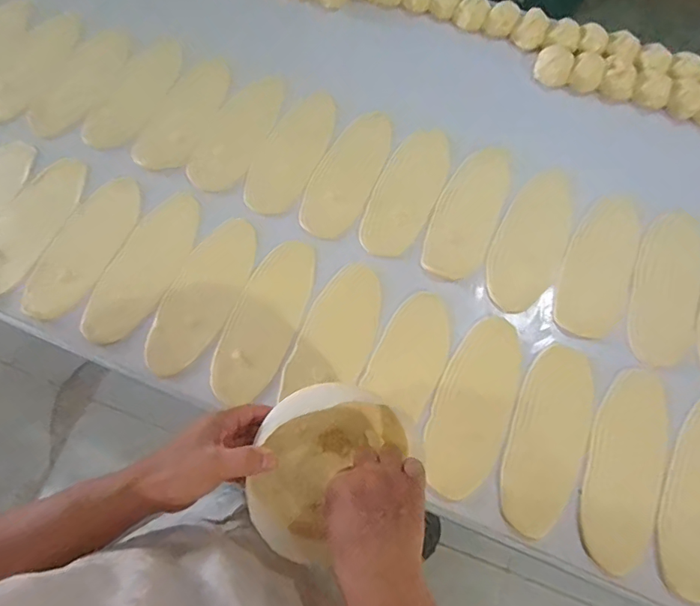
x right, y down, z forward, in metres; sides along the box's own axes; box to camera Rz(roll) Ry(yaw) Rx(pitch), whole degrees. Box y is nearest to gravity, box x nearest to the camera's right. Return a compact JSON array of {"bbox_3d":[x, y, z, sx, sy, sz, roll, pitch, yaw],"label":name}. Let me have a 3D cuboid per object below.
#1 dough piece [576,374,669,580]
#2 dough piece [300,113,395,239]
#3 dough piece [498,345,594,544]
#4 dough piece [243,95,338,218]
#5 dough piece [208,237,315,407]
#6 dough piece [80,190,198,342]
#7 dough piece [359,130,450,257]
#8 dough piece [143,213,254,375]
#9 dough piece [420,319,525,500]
[{"bbox_3d":[0.321,0.187,0.558,0.077,0.015,0.229,21,72,7],"label":"dough piece"},{"bbox_3d":[0.000,-0.195,0.704,0.087,0.004,0.225,22,72,8],"label":"dough piece"},{"bbox_3d":[0.237,0.160,0.575,0.082,0.016,0.219,20,72,7],"label":"dough piece"},{"bbox_3d":[-0.086,-0.229,0.719,0.088,0.006,0.224,21,72,8],"label":"dough piece"},{"bbox_3d":[-0.108,0.020,0.631,0.087,0.004,0.228,21,72,7],"label":"dough piece"},{"bbox_3d":[-0.278,-0.051,0.655,0.090,0.009,0.230,25,73,9],"label":"dough piece"},{"bbox_3d":[0.082,-0.162,0.692,0.086,0.004,0.215,24,73,8],"label":"dough piece"},{"bbox_3d":[-0.195,-0.012,0.640,0.089,0.004,0.226,24,73,8],"label":"dough piece"},{"bbox_3d":[0.155,0.124,0.599,0.091,0.016,0.225,20,72,7],"label":"dough piece"}]

